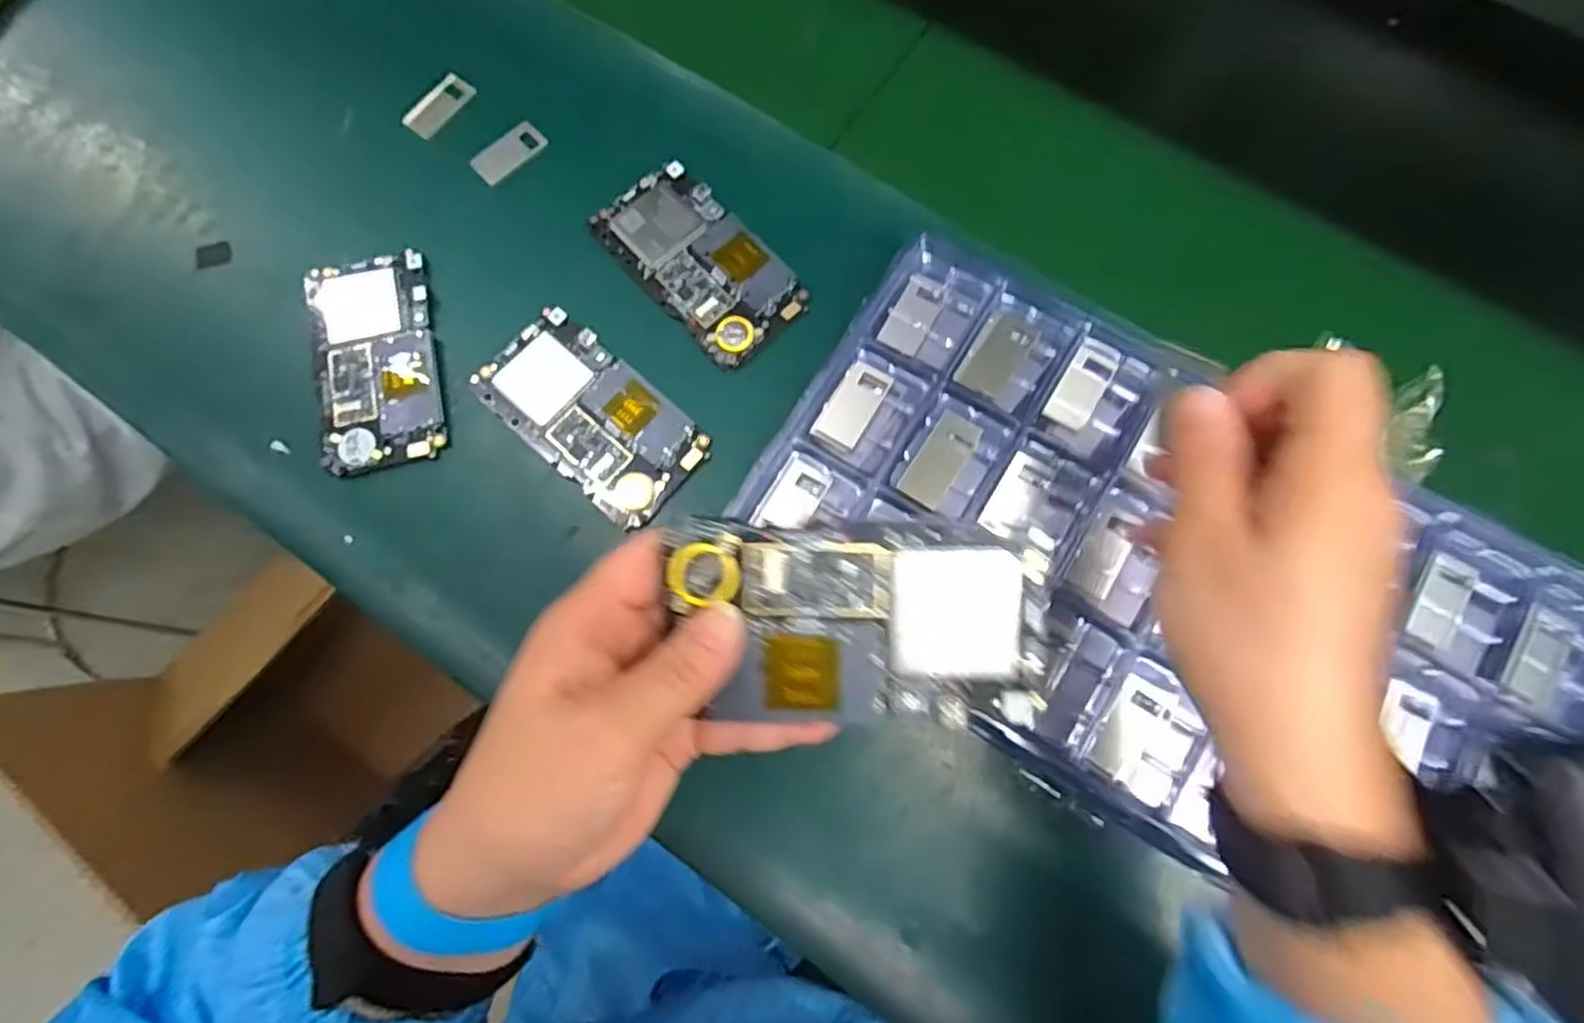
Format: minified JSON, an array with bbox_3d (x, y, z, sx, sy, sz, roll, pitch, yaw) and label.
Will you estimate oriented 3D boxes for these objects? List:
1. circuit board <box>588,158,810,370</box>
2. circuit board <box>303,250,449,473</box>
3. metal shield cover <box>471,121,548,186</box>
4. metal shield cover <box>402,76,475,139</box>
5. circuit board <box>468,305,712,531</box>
[{"bbox_3d":[-0.052,-0.141,0.411,0.065,0.004,0.124,-41,78,-11],"label":"circuit board"},{"bbox_3d":[-0.230,-0.083,0.404,0.067,0.010,0.125,-14,75,-4],"label":"circuit board"},{"bbox_3d":[-0.169,-0.215,0.436,0.044,0.004,0.023,-41,78,-11],"label":"metal shield cover"},{"bbox_3d":[-0.214,-0.246,0.443,0.022,0.005,0.045,38,77,9],"label":"metal shield cover"},{"bbox_3d":[-0.107,-0.051,0.390,0.123,0.006,0.066,40,78,10],"label":"circuit board"}]

